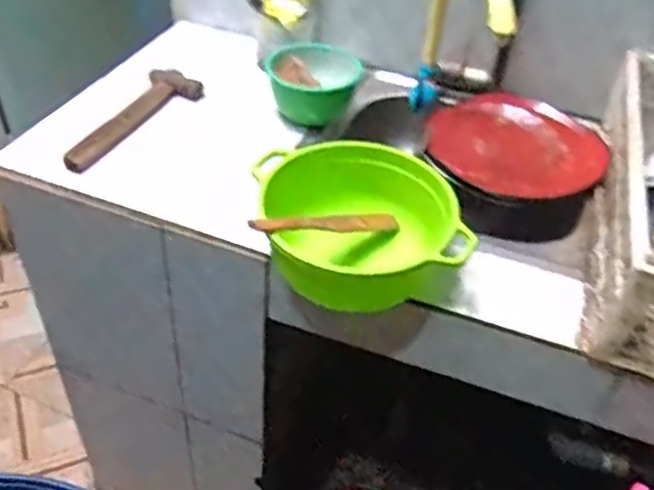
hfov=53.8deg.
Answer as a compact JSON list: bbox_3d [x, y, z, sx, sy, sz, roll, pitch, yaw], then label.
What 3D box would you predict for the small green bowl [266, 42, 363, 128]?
[{"bbox_3d":[-0.020,-0.242,0.970,0.133,0.077,0.122,3,42,-3],"label":"small green bowl"}]

